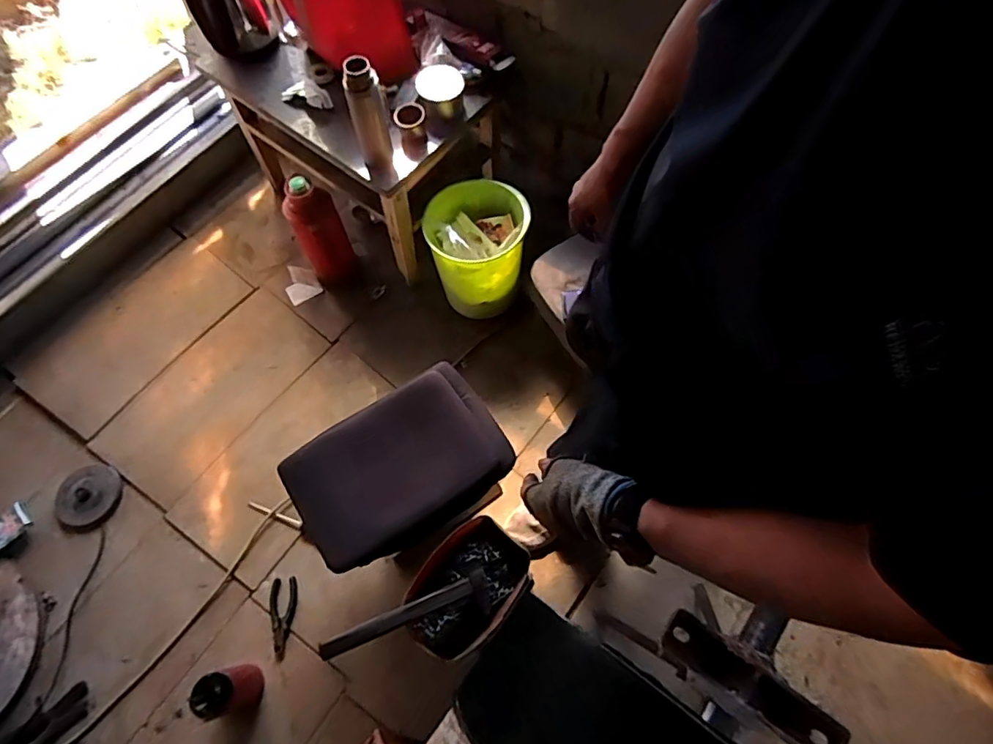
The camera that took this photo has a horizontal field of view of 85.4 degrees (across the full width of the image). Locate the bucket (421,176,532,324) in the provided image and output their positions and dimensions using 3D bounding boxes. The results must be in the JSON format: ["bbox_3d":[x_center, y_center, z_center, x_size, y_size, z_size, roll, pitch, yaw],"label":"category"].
[{"bbox_3d":[-0.048,-0.316,1.403,0.239,0.298,0.249,-1,68,1],"label":"bucket"}]

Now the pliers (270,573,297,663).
[{"bbox_3d":[-0.483,0.553,1.212,0.058,0.019,0.165,-8,68,-2],"label":"pliers"}]

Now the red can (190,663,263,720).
[{"bbox_3d":[-0.541,0.648,1.096,0.092,0.139,0.084,-1,68,1],"label":"red can"}]

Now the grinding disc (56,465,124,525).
[{"bbox_3d":[-1.000,0.297,1.318,0.144,0.013,0.135,-1,68,1],"label":"grinding disc"}]

